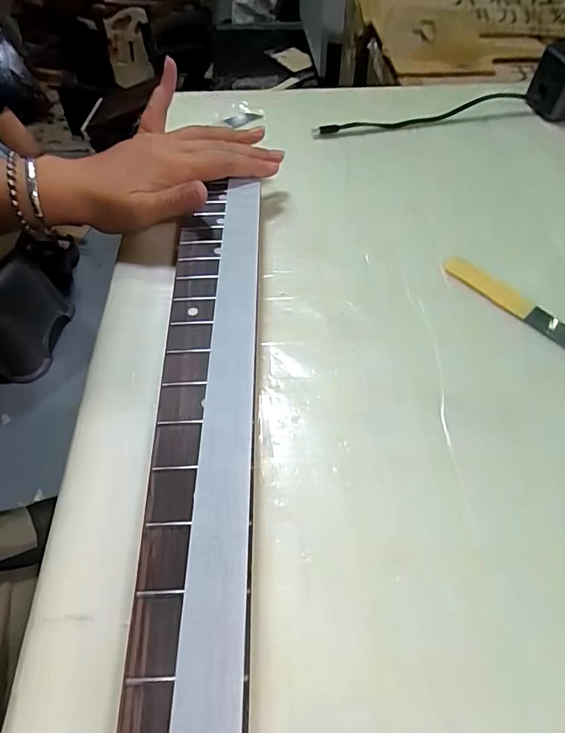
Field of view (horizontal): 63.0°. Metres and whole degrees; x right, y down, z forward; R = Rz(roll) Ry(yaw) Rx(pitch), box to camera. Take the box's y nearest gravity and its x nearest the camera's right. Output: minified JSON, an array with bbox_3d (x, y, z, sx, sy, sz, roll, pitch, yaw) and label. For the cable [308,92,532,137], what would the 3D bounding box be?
[{"bbox_3d":[0.129,-0.235,0.430,0.203,0.018,0.015,-10,55,-7],"label":"cable"}]

